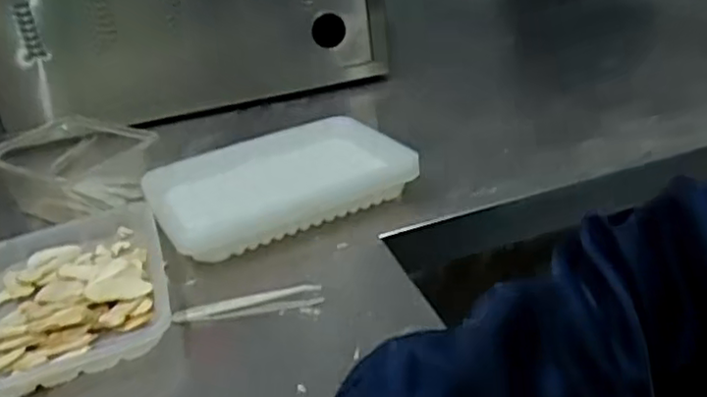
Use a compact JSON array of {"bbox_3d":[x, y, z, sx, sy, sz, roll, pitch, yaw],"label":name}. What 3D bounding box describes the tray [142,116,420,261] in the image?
[{"bbox_3d":[-0.074,-0.020,0.675,0.245,0.034,0.159,-18,30,-16],"label":"tray"}]

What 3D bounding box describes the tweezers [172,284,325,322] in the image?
[{"bbox_3d":[-0.081,0.079,0.518,0.113,0.015,0.015,-7,28,3],"label":"tweezers"}]

